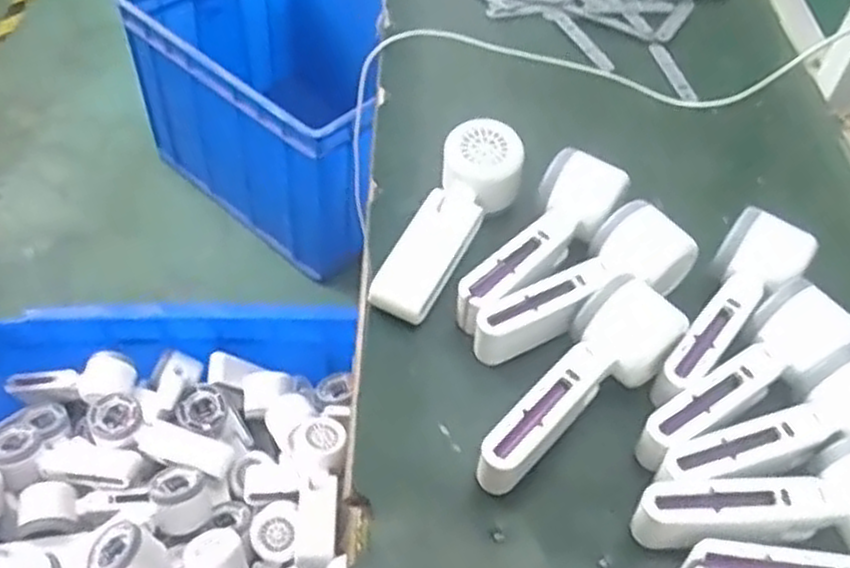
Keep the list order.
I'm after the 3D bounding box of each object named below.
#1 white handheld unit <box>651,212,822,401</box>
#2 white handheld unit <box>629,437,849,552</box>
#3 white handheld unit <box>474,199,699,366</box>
[{"bbox_3d":[0.197,0.017,0.515,0.055,0.045,0.166,32,55,20],"label":"white handheld unit"},{"bbox_3d":[0.199,0.127,0.438,0.162,0.051,0.053,-7,51,-11],"label":"white handheld unit"},{"bbox_3d":[0.101,-0.001,0.525,0.160,0.050,0.055,-22,56,-22],"label":"white handheld unit"}]

